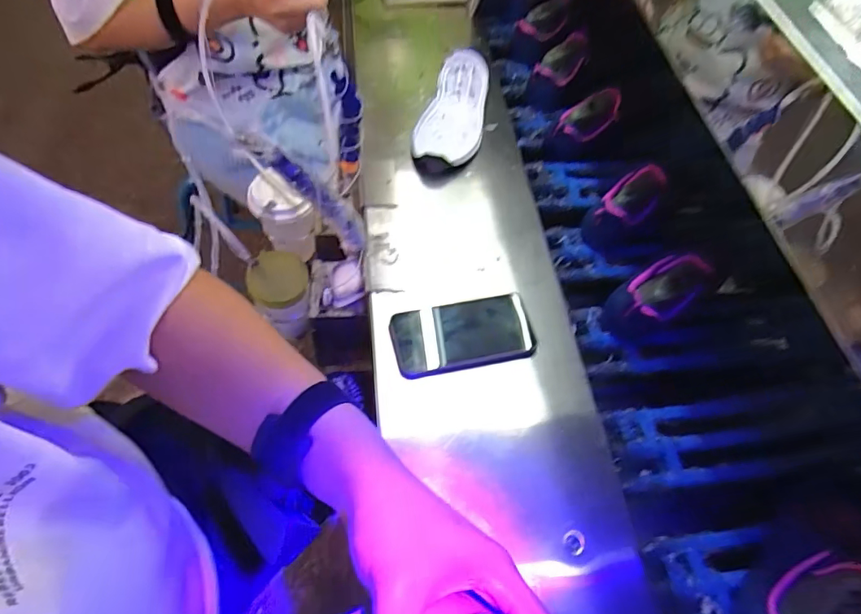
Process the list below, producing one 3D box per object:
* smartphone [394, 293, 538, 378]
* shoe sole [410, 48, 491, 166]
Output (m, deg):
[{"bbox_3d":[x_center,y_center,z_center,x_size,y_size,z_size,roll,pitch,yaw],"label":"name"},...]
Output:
[{"bbox_3d":[0.036,0.029,0.560,0.157,0.012,0.079,-11,62,-8],"label":"smartphone"},{"bbox_3d":[0.043,-0.328,0.782,0.097,0.031,0.277,13,62,5],"label":"shoe sole"}]

